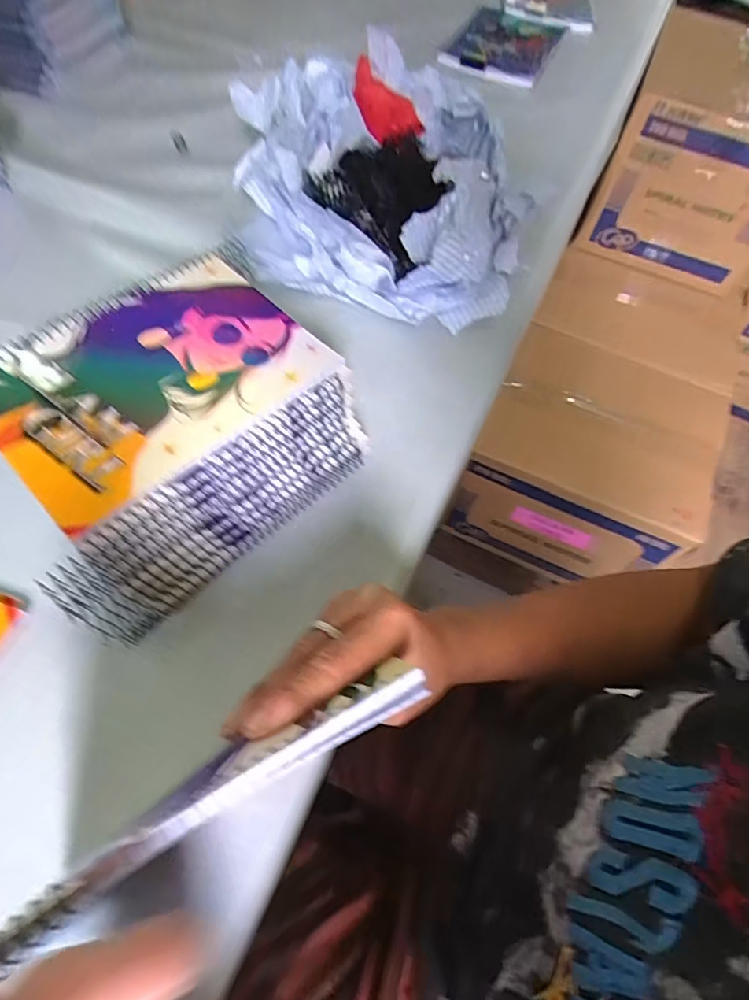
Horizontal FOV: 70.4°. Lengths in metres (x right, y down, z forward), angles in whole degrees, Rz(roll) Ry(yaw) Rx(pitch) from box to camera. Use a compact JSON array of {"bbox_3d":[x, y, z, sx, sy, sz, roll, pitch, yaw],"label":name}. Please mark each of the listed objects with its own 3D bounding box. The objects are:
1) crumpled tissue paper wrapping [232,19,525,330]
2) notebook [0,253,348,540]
[{"bbox_3d":[-0.004,-0.318,0.531,0.260,0.100,0.320,-10,63,-11],"label":"crumpled tissue paper wrapping"},{"bbox_3d":[-0.139,-0.081,0.338,0.194,0.007,0.147,-37,69,-22],"label":"notebook"}]

